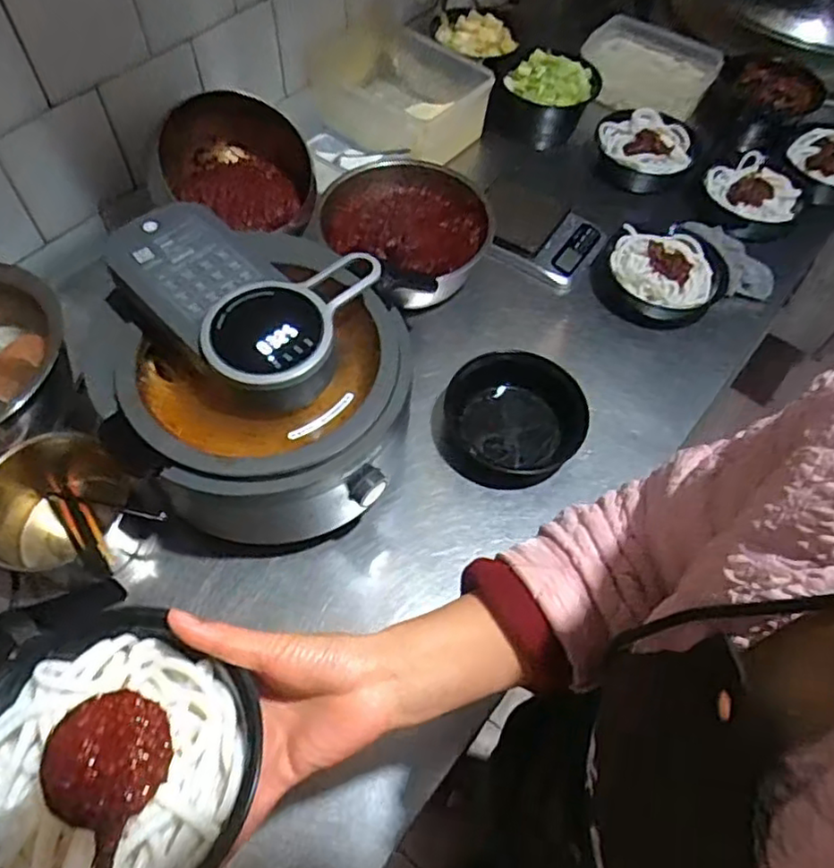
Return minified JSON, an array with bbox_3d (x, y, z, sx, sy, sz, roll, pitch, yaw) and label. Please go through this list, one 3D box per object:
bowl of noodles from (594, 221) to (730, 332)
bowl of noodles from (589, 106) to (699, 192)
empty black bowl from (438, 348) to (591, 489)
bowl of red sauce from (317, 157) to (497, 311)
[{"bbox_3d":[0.344,-0.232,0.949,0.178,0.068,0.152,3,57,0],"label":"bowl of noodles"},{"bbox_3d":[0.375,-0.472,1.078,0.164,0.047,0.172,1,57,-1],"label":"bowl of noodles"},{"bbox_3d":[0.119,-0.017,0.810,0.178,0.057,0.172,1,57,-1],"label":"empty black bowl"},{"bbox_3d":[-0.017,-0.295,0.959,0.232,0.097,0.215,1,57,-1],"label":"bowl of red sauce"}]

